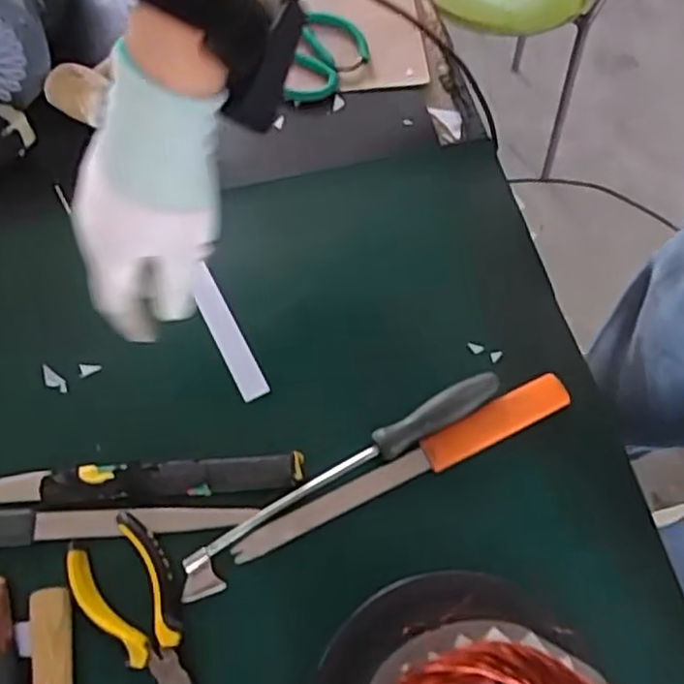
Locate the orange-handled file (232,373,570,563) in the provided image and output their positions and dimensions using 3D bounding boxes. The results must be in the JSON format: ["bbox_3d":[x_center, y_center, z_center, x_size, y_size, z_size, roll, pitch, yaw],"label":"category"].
[{"bbox_3d":[0.048,0.090,0.494,0.263,0.014,0.028,-25,70,-13],"label":"orange-handled file"}]

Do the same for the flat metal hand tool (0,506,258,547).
[{"bbox_3d":[-0.199,0.128,0.478,0.261,0.010,0.024,-2,67,-4],"label":"flat metal hand tool"}]

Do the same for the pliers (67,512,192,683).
[{"bbox_3d":[-0.119,0.185,0.442,0.058,0.009,0.151,-37,73,-17],"label":"pliers"}]

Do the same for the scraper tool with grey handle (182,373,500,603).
[{"bbox_3d":[0.001,0.093,0.486,0.259,0.027,0.028,-31,72,-15],"label":"scraper tool with grey handle"}]

